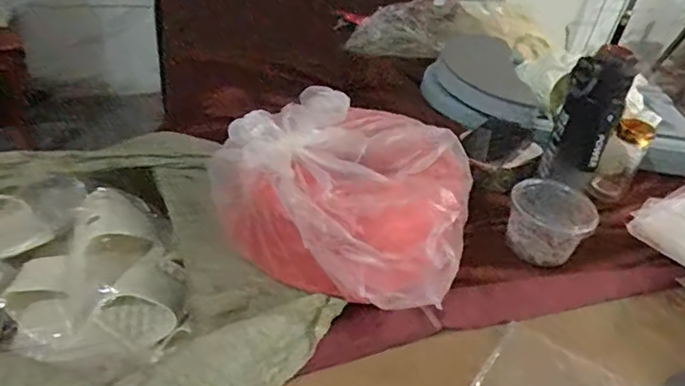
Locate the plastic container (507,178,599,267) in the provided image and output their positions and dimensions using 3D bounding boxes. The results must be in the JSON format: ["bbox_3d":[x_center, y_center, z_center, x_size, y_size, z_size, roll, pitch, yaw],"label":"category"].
[{"bbox_3d":[0.289,0.039,0.760,0.109,0.073,0.098,16,40,10],"label":"plastic container"}]

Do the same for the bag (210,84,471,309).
[{"bbox_3d":[0.001,-0.012,0.678,0.308,0.168,0.280,13,39,6],"label":"bag"}]

